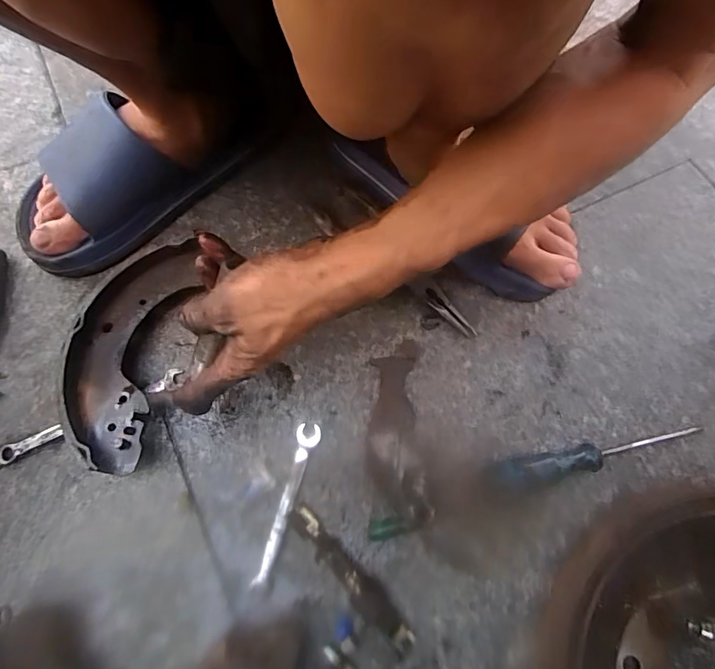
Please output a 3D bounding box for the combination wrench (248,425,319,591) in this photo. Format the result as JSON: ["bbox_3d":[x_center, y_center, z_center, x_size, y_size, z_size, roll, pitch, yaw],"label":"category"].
[{"bbox_3d":[-0.059,0.132,0.362,0.018,0.008,0.124,18,70,6],"label":"combination wrench"}]

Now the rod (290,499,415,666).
[{"bbox_3d":[-0.006,0.183,0.342,0.128,0.014,0.024,43,74,14],"label":"rod"}]

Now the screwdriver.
[{"bbox_3d":[0.199,0.102,0.373,0.185,0.024,0.024,-9,69,-4],"label":"screwdriver"}]

